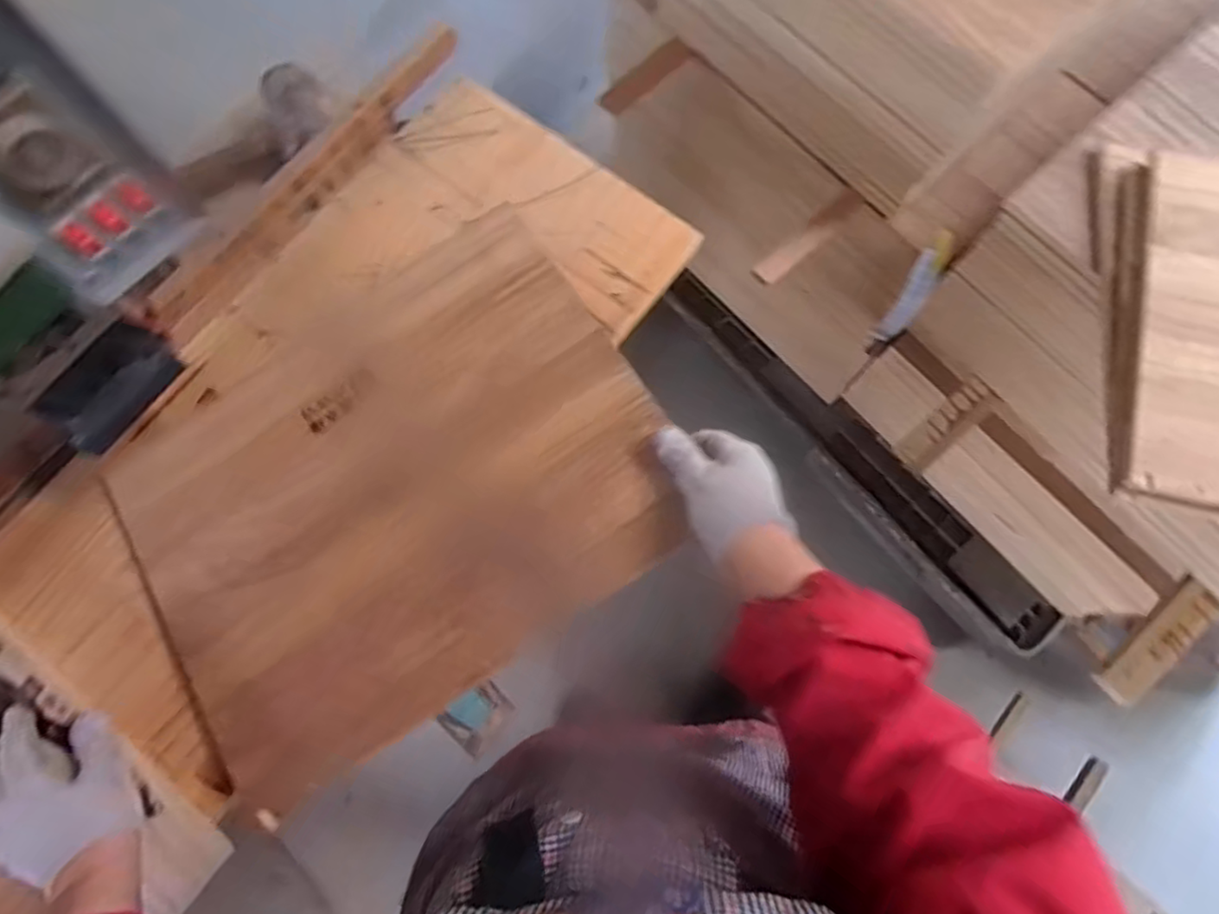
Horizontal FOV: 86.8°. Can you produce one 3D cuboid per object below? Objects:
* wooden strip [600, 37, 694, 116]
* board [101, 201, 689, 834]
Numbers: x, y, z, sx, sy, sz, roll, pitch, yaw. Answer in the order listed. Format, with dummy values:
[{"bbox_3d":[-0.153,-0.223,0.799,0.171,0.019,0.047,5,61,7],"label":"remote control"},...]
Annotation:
[{"bbox_3d":[0.050,-0.520,0.886,0.132,0.034,0.014,-27,32,25],"label":"wooden strip"},{"bbox_3d":[-0.188,0.020,0.535,0.429,0.024,0.367,-36,76,0],"label":"board"}]

